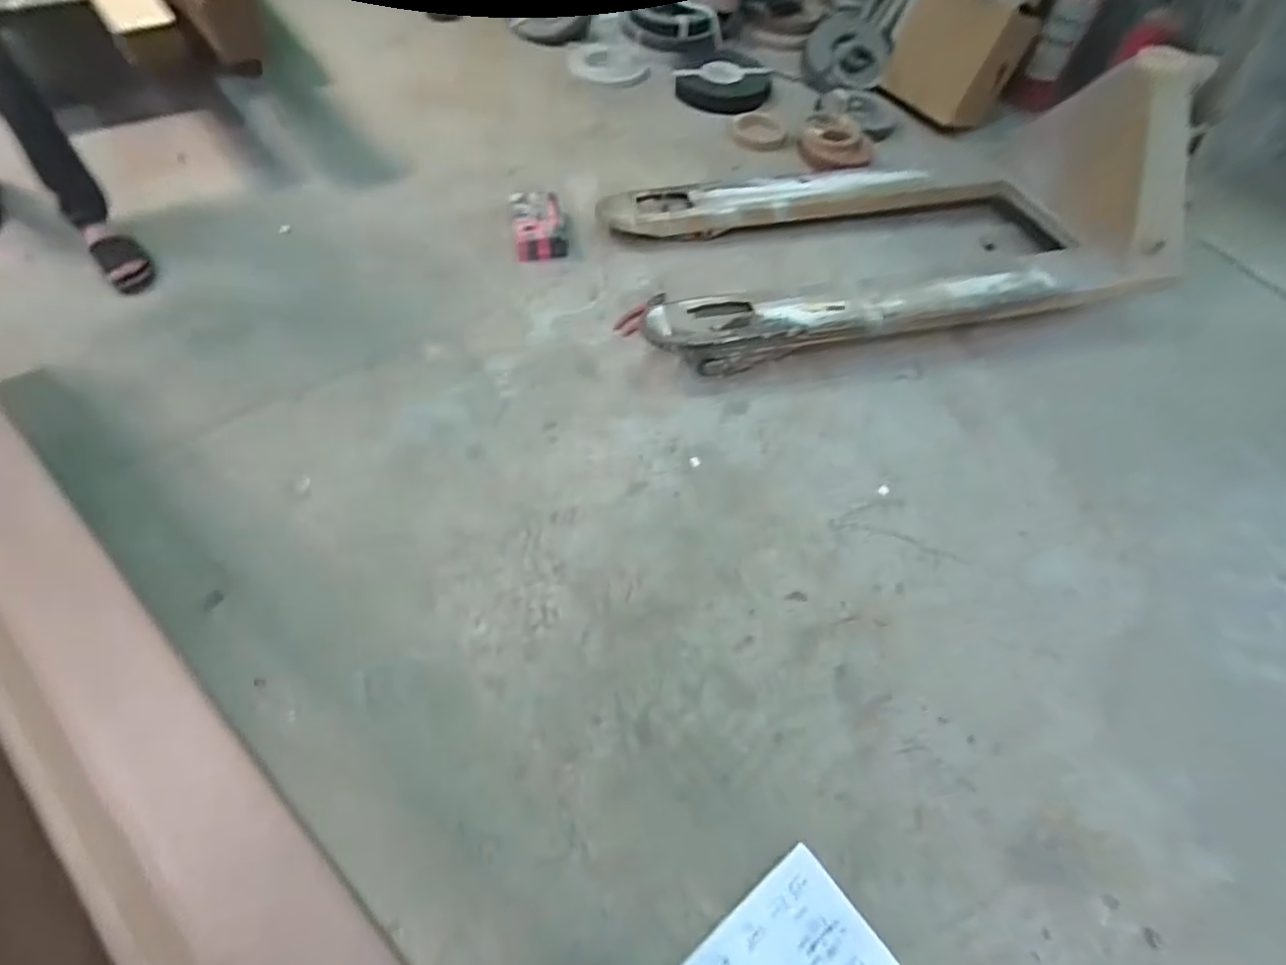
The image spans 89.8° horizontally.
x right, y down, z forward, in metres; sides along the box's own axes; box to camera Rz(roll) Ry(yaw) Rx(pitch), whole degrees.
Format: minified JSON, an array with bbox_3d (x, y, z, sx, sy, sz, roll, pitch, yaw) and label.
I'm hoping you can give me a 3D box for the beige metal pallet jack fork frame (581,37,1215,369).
[{"bbox_3d":[0.677,-0.717,1.633,1.477,0.451,0.682,-8,57,-10],"label":"beige metal pallet jack fork frame"}]

